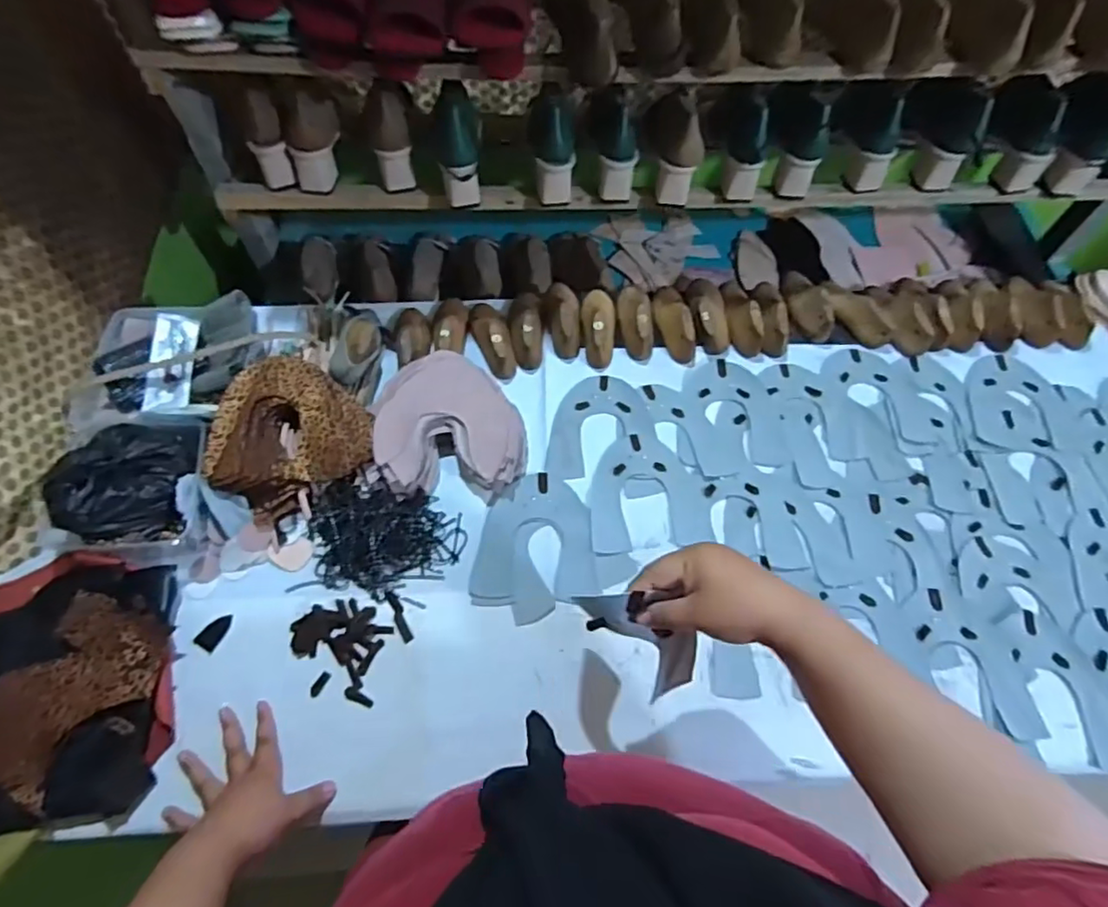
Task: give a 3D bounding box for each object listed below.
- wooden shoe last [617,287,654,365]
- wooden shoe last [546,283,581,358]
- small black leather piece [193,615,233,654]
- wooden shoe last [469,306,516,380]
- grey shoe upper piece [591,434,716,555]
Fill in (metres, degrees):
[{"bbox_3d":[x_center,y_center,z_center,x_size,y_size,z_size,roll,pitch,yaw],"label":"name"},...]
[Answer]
[{"bbox_3d":[0.121,-0.204,0.894,0.045,0.050,0.134,1,61,-1],"label":"wooden shoe last"},{"bbox_3d":[0.014,-0.212,0.902,0.051,0.053,0.144,0,61,-1],"label":"wooden shoe last"},{"bbox_3d":[-0.384,0.201,0.681,0.024,0.005,0.042,23,63,11],"label":"small black leather piece"},{"bbox_3d":[-0.091,-0.179,0.876,0.049,0.047,0.139,-17,63,-11],"label":"wooden shoe last"},{"bbox_3d":[0.117,0.047,0.782,0.154,0.004,0.157,-7,61,-5],"label":"grey shoe upper piece"}]

